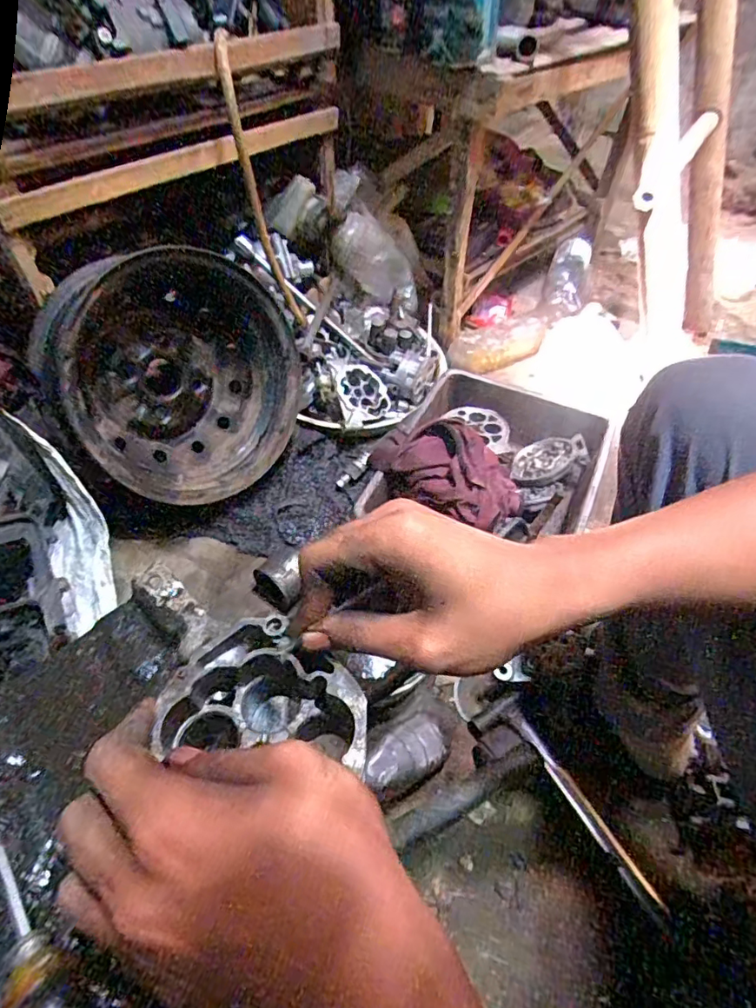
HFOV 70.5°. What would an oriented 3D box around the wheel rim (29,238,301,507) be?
[{"bbox_3d":[-0.317,-0.182,0.841,0.160,0.371,0.352,5,80,46],"label":"wheel rim"}]

